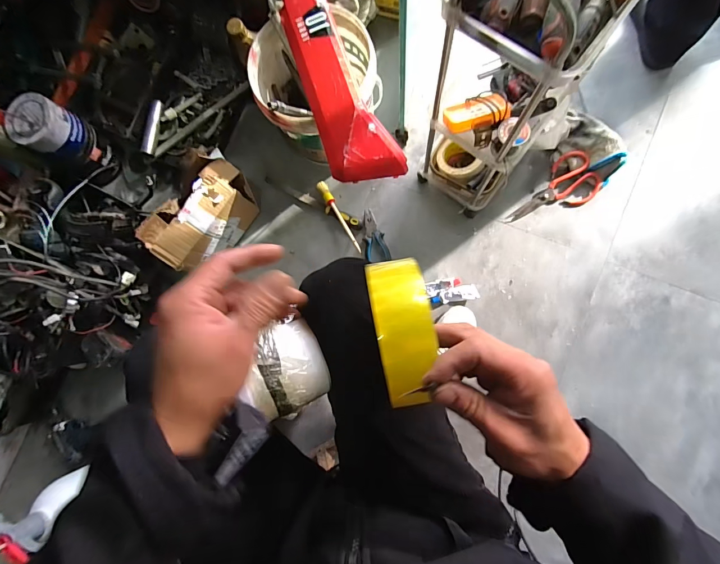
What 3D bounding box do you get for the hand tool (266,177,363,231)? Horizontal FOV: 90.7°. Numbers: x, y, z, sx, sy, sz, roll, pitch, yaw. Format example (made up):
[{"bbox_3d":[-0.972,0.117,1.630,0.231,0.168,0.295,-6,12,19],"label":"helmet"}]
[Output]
[{"bbox_3d":[-0.126,-0.216,0.939,0.300,0.030,0.030,31,89,9],"label":"hand tool"}]

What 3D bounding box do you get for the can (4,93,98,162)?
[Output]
[{"bbox_3d":[-0.753,-0.371,0.884,0.115,0.143,0.118,-1,85,7],"label":"can"}]

